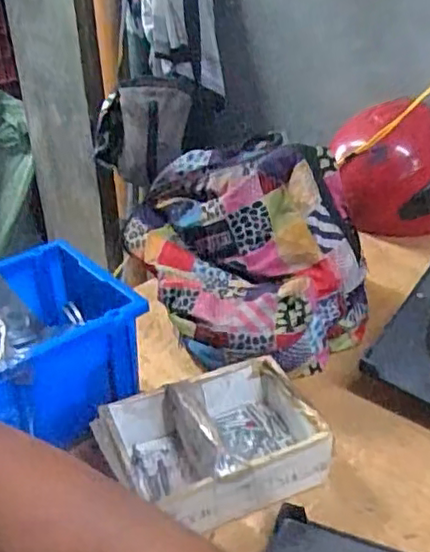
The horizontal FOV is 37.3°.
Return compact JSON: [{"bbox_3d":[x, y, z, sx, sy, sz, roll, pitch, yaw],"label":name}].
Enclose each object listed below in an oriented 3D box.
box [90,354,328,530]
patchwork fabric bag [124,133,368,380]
[{"bbox_3d":[-0.004,0.188,0.716,0.232,0.085,0.148,-15,33,-18],"label":"box"},{"bbox_3d":[0.038,-0.045,0.904,0.267,0.254,0.330,-24,39,-31],"label":"patchwork fabric bag"}]

